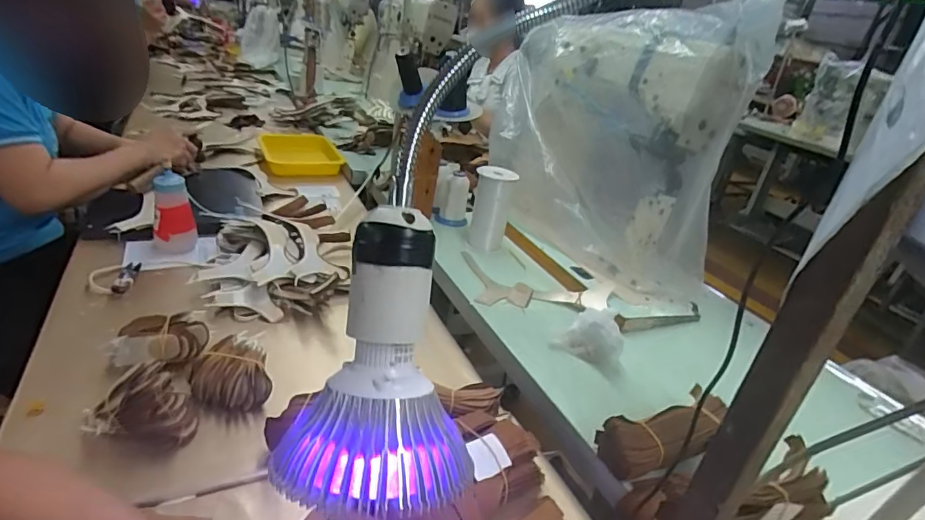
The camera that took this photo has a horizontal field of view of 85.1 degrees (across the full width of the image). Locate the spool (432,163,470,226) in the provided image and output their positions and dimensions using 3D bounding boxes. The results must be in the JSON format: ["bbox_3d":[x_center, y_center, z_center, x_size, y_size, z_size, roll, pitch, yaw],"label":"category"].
[{"bbox_3d":[-0.022,-0.136,1.095,0.071,0.118,0.083,9,27,-2],"label":"spool"}]

